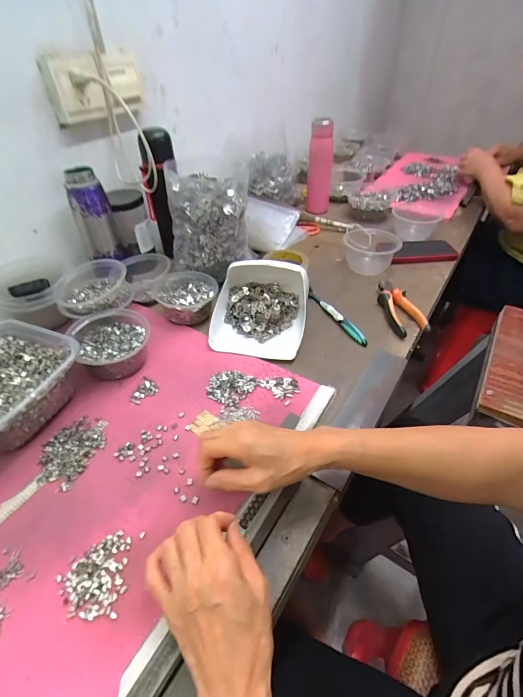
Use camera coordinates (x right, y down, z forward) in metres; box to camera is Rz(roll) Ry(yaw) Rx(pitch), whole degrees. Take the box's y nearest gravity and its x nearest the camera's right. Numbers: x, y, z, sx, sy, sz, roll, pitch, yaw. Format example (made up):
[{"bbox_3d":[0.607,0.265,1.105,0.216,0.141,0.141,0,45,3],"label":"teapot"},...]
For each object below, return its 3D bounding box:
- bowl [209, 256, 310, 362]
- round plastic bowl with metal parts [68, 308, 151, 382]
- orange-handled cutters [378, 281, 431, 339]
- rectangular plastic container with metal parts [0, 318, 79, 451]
[{"bbox_3d":[-0.003,-0.077,0.592,0.156,0.080,0.175,8,44,8],"label":"bowl"},{"bbox_3d":[-0.224,-0.009,0.533,0.103,0.064,0.118,-22,48,-22],"label":"round plastic bowl with metal parts"},{"bbox_3d":[0.247,-0.080,0.637,0.054,0.026,0.151,-6,44,-7],"label":"orange-handled cutters"},{"bbox_3d":[-0.350,0.051,0.462,0.180,0.072,0.166,16,46,16],"label":"rectangular plastic container with metal parts"}]

